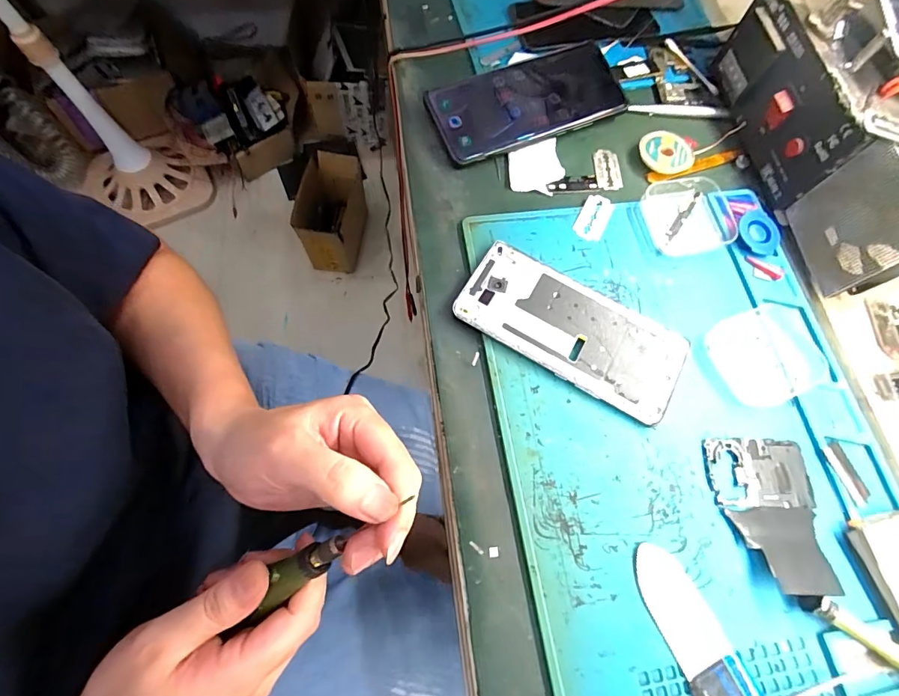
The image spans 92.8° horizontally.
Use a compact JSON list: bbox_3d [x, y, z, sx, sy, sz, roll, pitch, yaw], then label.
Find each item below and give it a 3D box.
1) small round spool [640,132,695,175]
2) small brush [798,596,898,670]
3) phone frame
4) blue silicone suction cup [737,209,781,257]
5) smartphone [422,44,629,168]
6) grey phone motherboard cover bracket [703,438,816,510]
[{"bbox_3d":[0.185,-0.167,0.364,0.043,0.008,0.042,1,70,-2],"label":"small round spool"},{"bbox_3d":[0.248,0.172,0.236,0.110,0.012,0.012,32,72,10],"label":"small brush"},{"bbox_3d":[0.086,-0.015,0.302,0.156,0.011,0.074,29,71,9],"label":"phone frame"},{"bbox_3d":[0.242,-0.089,0.336,0.033,0.009,0.039,39,73,12],"label":"blue silicone suction cup"},{"bbox_3d":[0.068,-0.217,0.372,0.169,0.013,0.080,-19,82,-7],"label":"smartphone"},{"bbox_3d":[0.199,0.080,0.275,0.063,0.004,0.043,1,70,-2],"label":"grey phone motherboard cover bracket"}]

